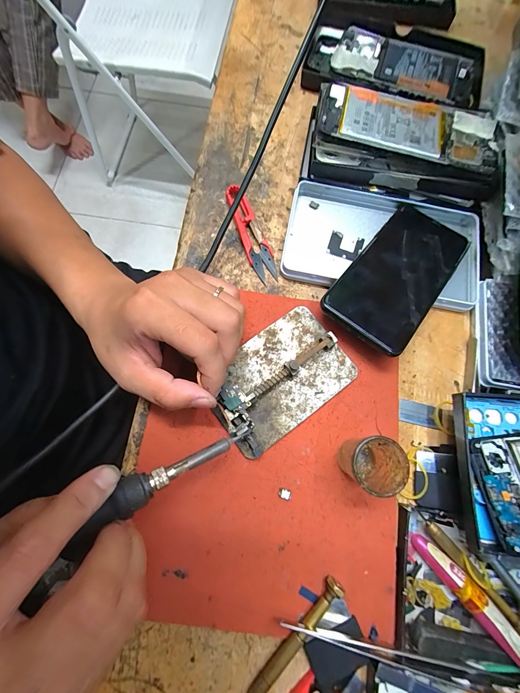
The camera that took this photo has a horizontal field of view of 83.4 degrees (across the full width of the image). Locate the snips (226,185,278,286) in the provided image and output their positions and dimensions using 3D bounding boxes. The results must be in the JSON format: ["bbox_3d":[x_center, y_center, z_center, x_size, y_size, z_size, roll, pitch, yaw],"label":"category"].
[{"bbox_3d":[-0.008,-0.111,0.280,0.024,0.011,0.101,-19,77,-5],"label":"snips"}]

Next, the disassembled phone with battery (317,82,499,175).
[{"bbox_3d":[0.133,-0.202,0.267,0.161,0.013,0.068,16,80,3],"label":"disassembled phone with battery"}]

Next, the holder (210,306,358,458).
[{"bbox_3d":[0.014,0.025,0.239,0.116,0.020,0.078,-36,79,-8],"label":"holder"}]

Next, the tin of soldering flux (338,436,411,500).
[{"bbox_3d":[0.080,0.084,0.212,0.032,0.047,0.034,0,76,0],"label":"tin of soldering flux"}]

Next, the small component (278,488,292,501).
[{"bbox_3d":[0.019,0.114,0.224,0.010,0.004,0.008,23,77,5],"label":"small component"}]

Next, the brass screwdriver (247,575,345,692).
[{"bbox_3d":[0.018,0.206,0.196,0.011,0.013,0.111,40,79,9],"label":"brass screwdriver"}]

